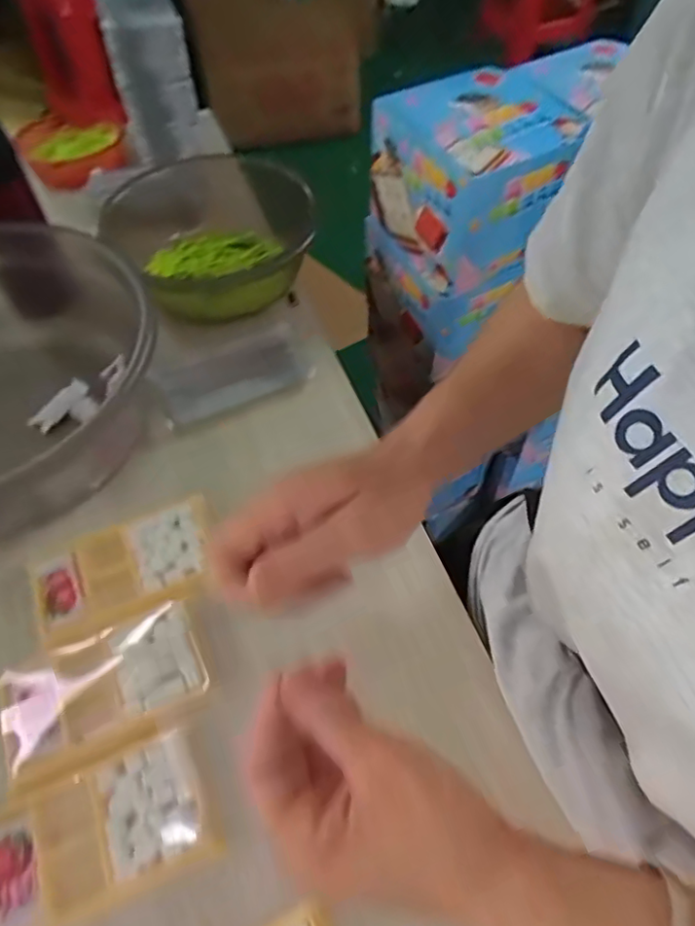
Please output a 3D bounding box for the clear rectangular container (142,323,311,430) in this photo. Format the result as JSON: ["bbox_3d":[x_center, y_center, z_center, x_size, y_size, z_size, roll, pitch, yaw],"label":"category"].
[{"bbox_3d":[-0.112,-0.085,0.569,0.145,0.053,0.044,-23,57,-14],"label":"clear rectangular container"}]

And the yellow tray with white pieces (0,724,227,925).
[{"bbox_3d":[-0.147,0.213,0.335,0.133,0.008,0.075,-20,56,-13],"label":"yellow tray with white pieces"}]

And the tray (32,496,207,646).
[{"bbox_3d":[-0.161,0.076,0.430,0.130,0.006,0.077,-23,57,-14],"label":"tray"}]

